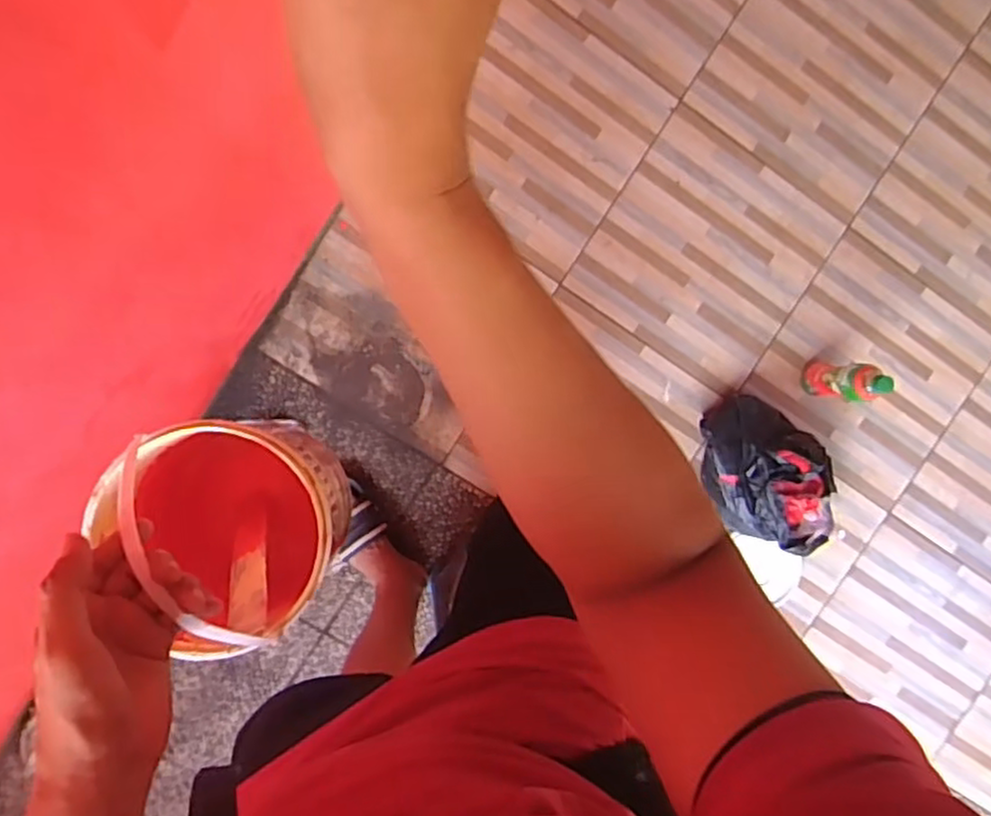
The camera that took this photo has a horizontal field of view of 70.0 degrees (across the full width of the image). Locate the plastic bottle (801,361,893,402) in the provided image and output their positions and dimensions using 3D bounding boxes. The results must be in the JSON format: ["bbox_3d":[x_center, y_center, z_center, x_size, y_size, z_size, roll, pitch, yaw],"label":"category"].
[{"bbox_3d":[0.640,-0.050,1.275,0.069,0.224,0.072,-1,93,-5],"label":"plastic bottle"}]

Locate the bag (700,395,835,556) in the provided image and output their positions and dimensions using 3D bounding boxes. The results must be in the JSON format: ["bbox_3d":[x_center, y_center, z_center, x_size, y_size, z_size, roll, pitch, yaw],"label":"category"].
[{"bbox_3d":[0.513,0.131,1.320,0.205,0.159,0.313,-23,97,-3],"label":"bag"}]

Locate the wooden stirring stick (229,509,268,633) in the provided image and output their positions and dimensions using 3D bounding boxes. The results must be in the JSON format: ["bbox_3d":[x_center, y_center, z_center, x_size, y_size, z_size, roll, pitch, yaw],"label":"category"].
[{"bbox_3d":[-0.219,0.140,0.625,0.038,0.187,0.008,-34,119,-1],"label":"wooden stirring stick"}]

